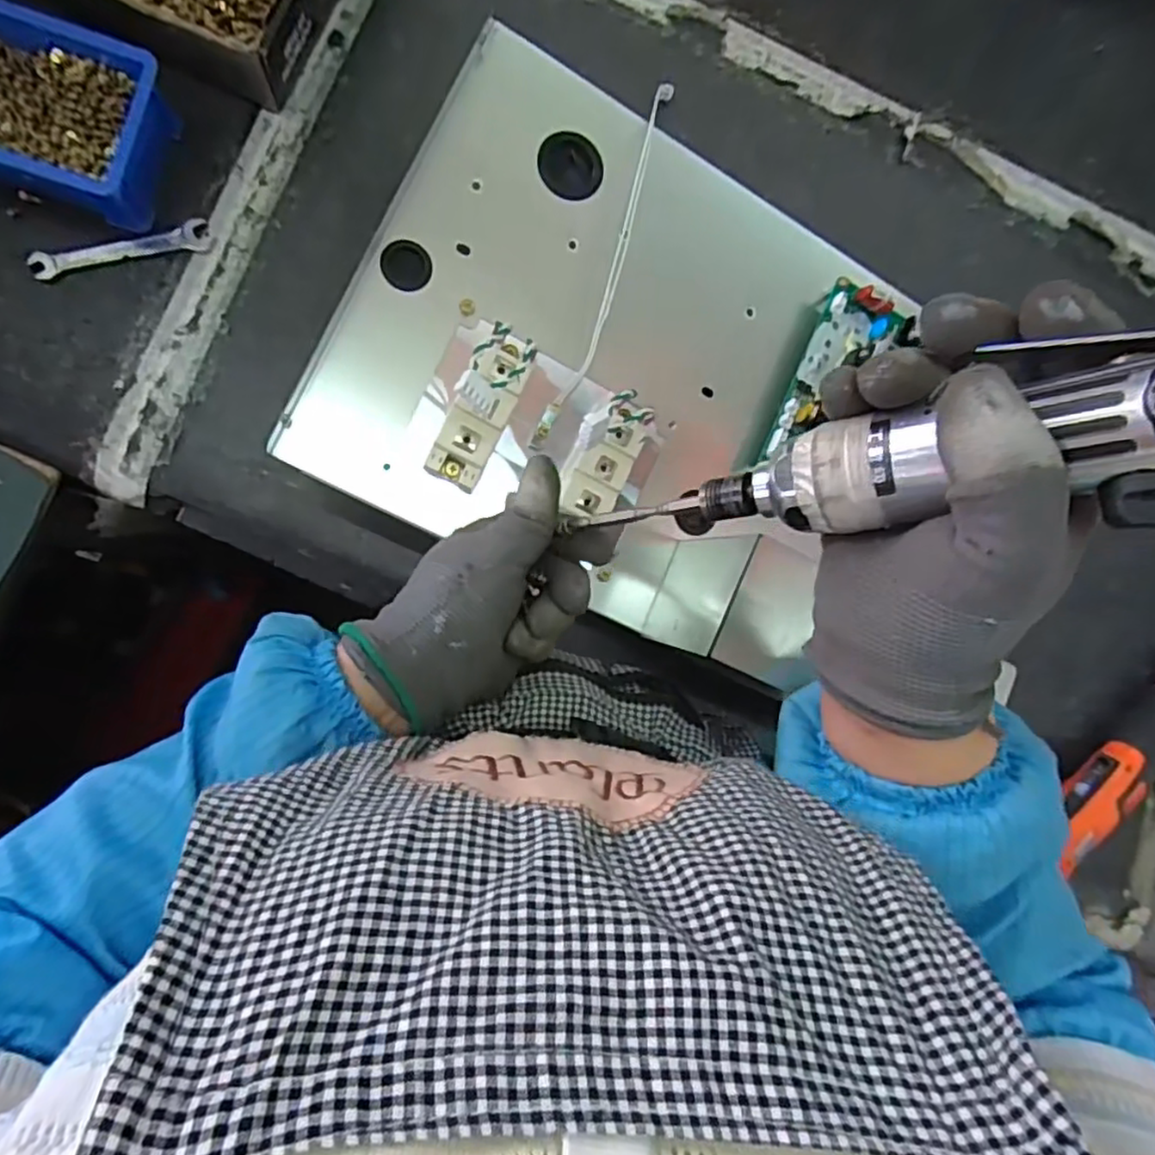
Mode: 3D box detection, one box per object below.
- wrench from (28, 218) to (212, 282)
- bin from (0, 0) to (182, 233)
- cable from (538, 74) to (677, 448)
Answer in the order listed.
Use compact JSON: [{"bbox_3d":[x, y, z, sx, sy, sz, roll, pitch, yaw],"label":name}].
[{"bbox_3d":[-0.320,-0.231,0.480,0.115,0.004,0.026,-14,91,-6],"label":"wrench"},{"bbox_3d":[-0.358,-0.311,0.452,0.154,0.052,0.110,17,88,-6],"label":"bin"},{"bbox_3d":[0.022,-0.201,0.439,0.018,0.018,0.242,19,88,-6],"label":"cable"}]

